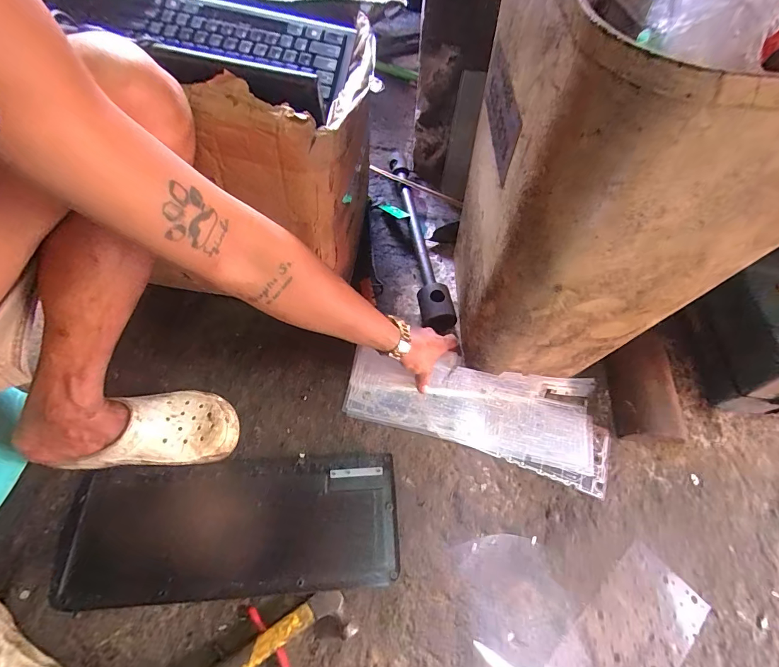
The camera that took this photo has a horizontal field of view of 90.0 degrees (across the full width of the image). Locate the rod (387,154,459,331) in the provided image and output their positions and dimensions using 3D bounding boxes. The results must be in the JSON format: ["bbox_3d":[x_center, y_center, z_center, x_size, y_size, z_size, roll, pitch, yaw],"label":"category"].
[{"bbox_3d":[0.051,-0.196,0.789,0.053,0.056,0.410,-8,61,-7],"label":"rod"}]

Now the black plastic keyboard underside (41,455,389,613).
[{"bbox_3d":[-0.211,0.264,0.535,0.435,0.019,0.164,-2,60,-4],"label":"black plastic keyboard underside"}]

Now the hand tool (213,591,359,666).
[{"bbox_3d":[-0.153,0.376,0.456,0.214,0.031,0.054,-20,63,-13],"label":"hand tool"}]

